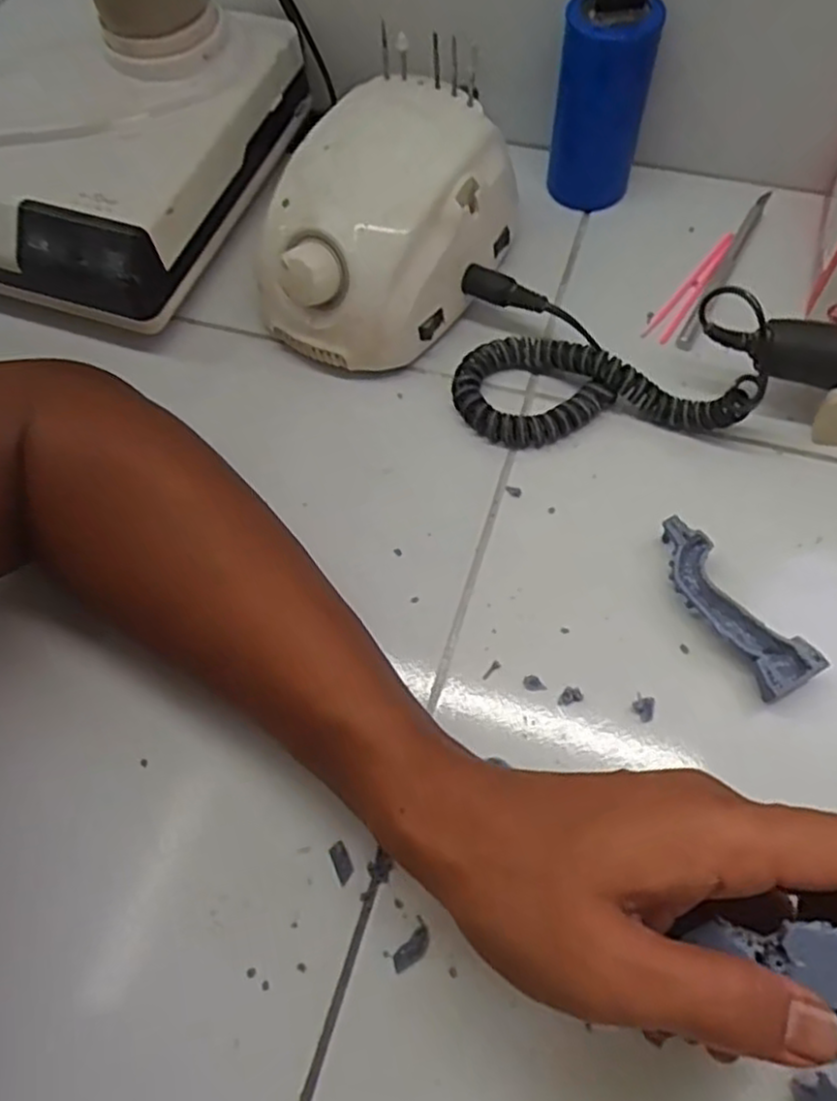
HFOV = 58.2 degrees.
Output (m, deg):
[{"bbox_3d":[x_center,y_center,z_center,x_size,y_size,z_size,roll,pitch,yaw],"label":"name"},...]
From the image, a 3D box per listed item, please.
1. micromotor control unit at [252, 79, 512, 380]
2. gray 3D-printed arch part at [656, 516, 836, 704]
[{"bbox_3d":[-0.020,-0.169,0.399,0.096,0.090,0.137,36,71,19],"label":"micromotor control unit"},{"bbox_3d":[0.137,0.024,0.332,0.027,0.017,0.087,-27,65,-10],"label":"gray 3D-printed arch part"}]

